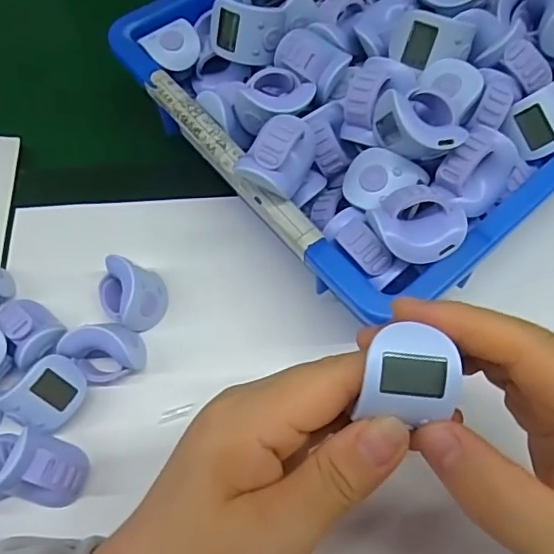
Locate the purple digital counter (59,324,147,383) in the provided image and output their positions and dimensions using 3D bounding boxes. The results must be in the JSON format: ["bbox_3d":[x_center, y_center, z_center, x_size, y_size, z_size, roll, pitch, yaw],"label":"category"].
[{"bbox_3d":[-0.089,0.040,0.285,0.037,0.030,0.024,-19,65,-8],"label":"purple digital counter"}]

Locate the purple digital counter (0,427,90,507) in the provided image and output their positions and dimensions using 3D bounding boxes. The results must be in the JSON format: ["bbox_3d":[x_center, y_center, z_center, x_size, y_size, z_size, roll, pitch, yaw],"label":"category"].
[{"bbox_3d":[-0.106,0.090,0.259,0.028,0.039,0.028,0,64,1],"label":"purple digital counter"}]

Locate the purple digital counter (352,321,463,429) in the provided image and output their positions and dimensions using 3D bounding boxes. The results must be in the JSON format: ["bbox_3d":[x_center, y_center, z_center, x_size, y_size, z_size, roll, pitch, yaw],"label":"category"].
[{"bbox_3d":[0.043,0.032,0.184,0.030,0.015,0.030,3,87,-1],"label":"purple digital counter"}]

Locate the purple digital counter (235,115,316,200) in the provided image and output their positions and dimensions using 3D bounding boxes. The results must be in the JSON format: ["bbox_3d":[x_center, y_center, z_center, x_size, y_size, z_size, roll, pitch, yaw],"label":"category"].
[{"bbox_3d":[0.003,-0.056,0.261,0.021,0.028,0.042,34,69,16],"label":"purple digital counter"}]

